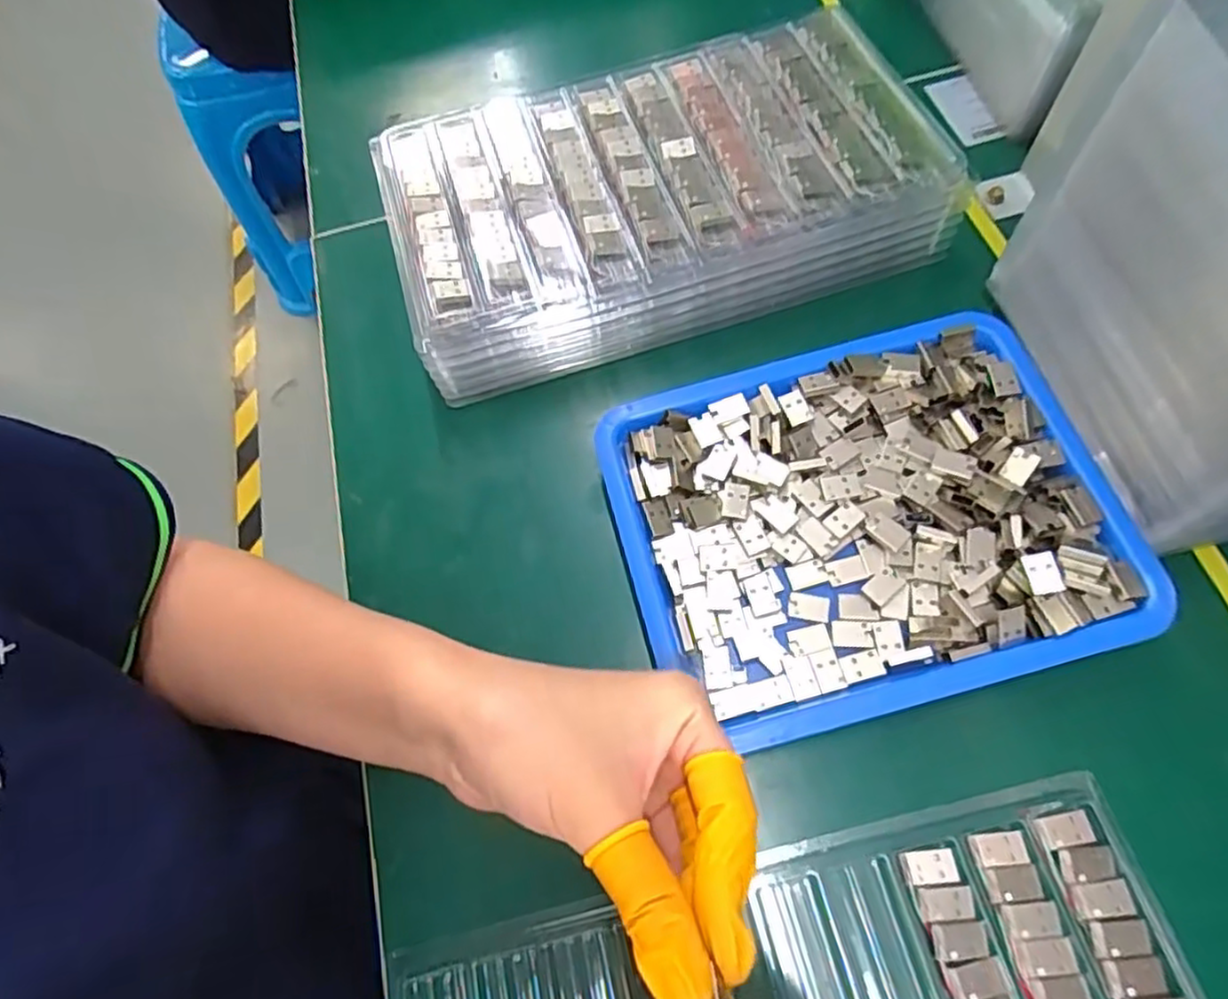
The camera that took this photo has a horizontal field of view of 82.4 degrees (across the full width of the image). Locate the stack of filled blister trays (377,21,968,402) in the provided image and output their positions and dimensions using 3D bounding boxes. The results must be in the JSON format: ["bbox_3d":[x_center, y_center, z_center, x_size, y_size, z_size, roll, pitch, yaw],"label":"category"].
[{"bbox_3d":[0.023,-0.170,0.406,0.292,0.069,0.160,-16,63,-3],"label":"stack of filled blister trays"}]

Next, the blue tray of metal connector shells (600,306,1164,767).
[{"bbox_3d":[0.113,0.010,0.331,0.215,0.036,0.172,-15,65,-1],"label":"blue tray of metal connector shells"}]

